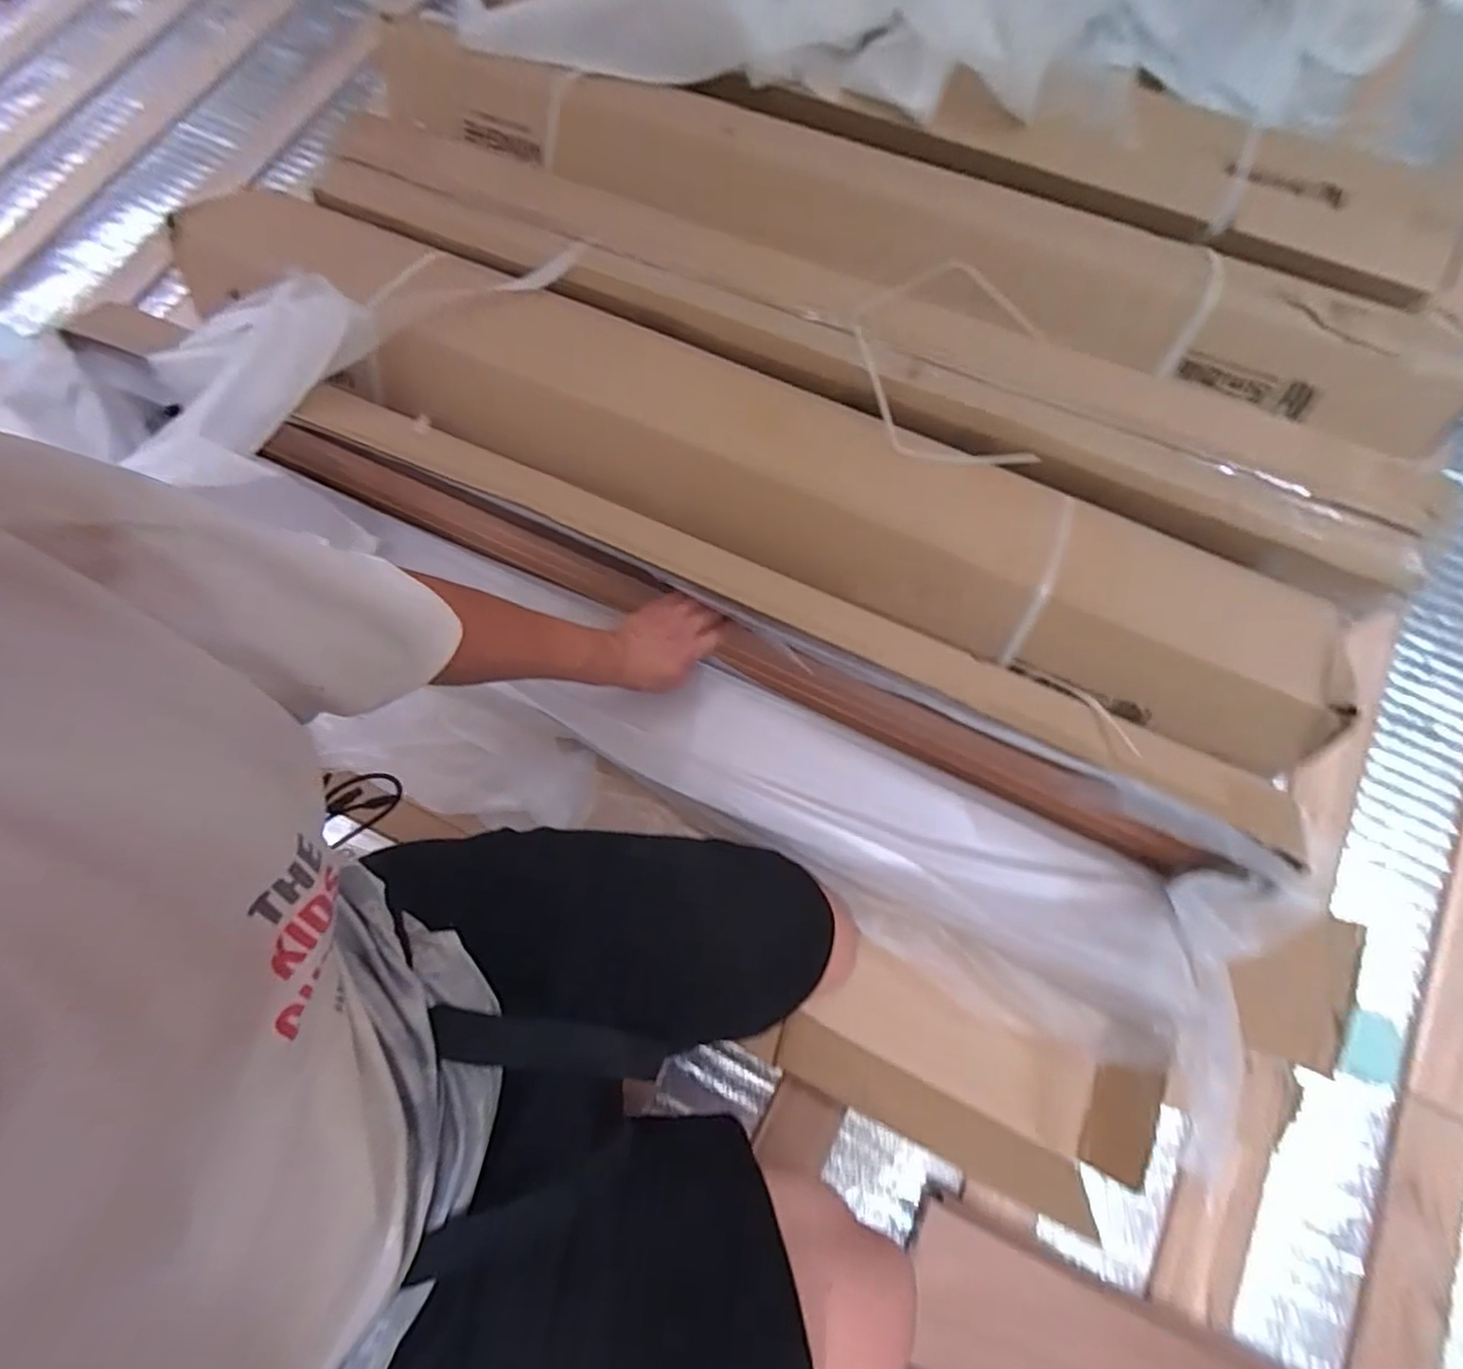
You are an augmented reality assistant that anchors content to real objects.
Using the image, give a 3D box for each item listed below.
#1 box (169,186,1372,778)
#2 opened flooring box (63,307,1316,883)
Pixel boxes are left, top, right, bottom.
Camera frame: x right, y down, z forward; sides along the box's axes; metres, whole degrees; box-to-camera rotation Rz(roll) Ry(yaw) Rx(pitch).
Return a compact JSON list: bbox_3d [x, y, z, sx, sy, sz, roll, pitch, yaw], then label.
[{"bbox_3d":[-0.028,-0.297,0.781,1.436,0.100,0.261,27,74,9],"label":"box"},{"bbox_3d":[-0.100,-0.124,0.754,1.361,0.180,0.101,24,74,10],"label":"opened flooring box"}]

